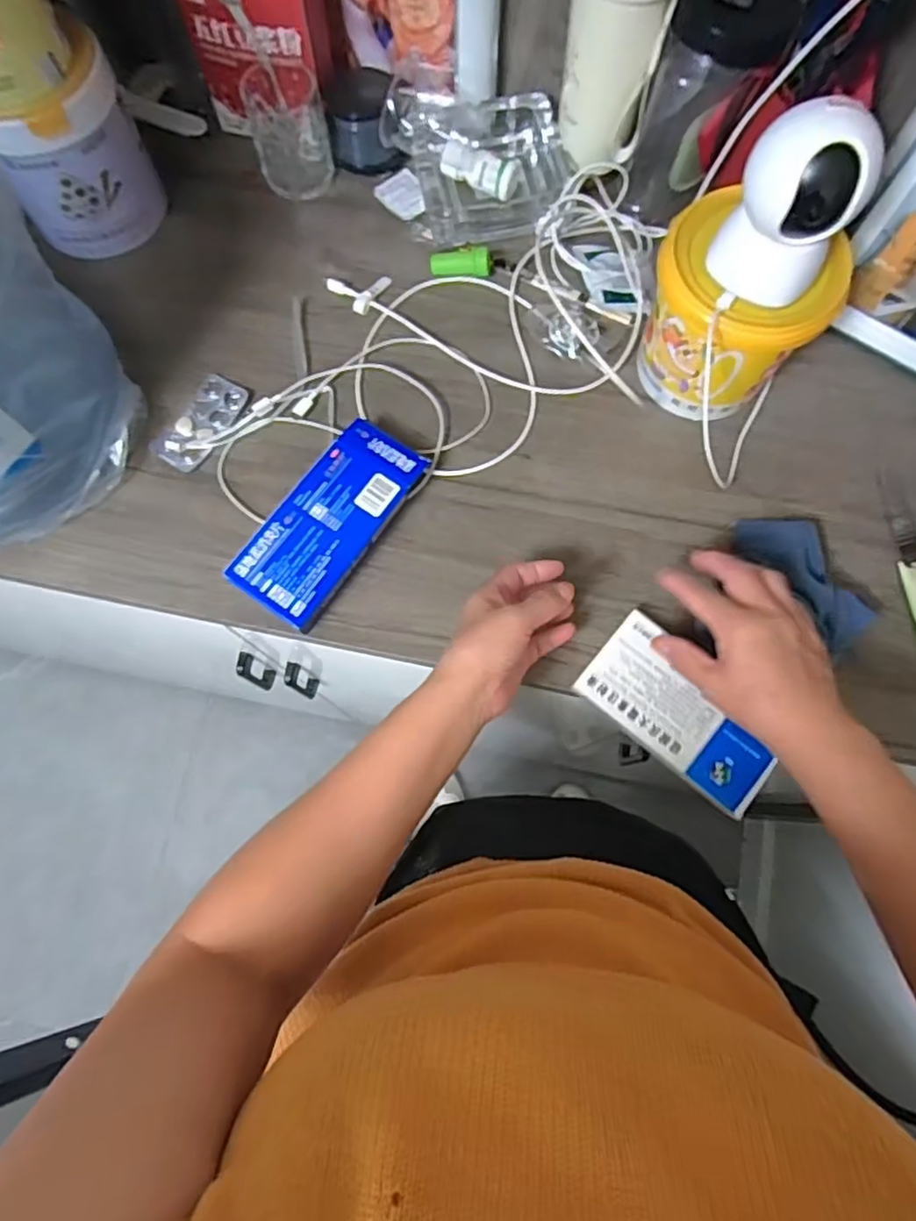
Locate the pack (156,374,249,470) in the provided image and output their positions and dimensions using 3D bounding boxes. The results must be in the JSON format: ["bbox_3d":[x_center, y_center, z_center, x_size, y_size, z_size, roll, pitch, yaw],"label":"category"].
[{"bbox_3d":[-0.226,-0.166,0.574,0.047,0.010,0.092,25,75,7],"label":"pack"}]

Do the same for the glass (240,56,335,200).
[{"bbox_3d":[-0.159,-0.454,0.620,0.070,0.082,0.072,-12,74,-3],"label":"glass"}]

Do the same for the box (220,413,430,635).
[{"bbox_3d":[-0.102,-0.071,0.532,0.078,0.036,0.172,34,77,9],"label":"box"}]

